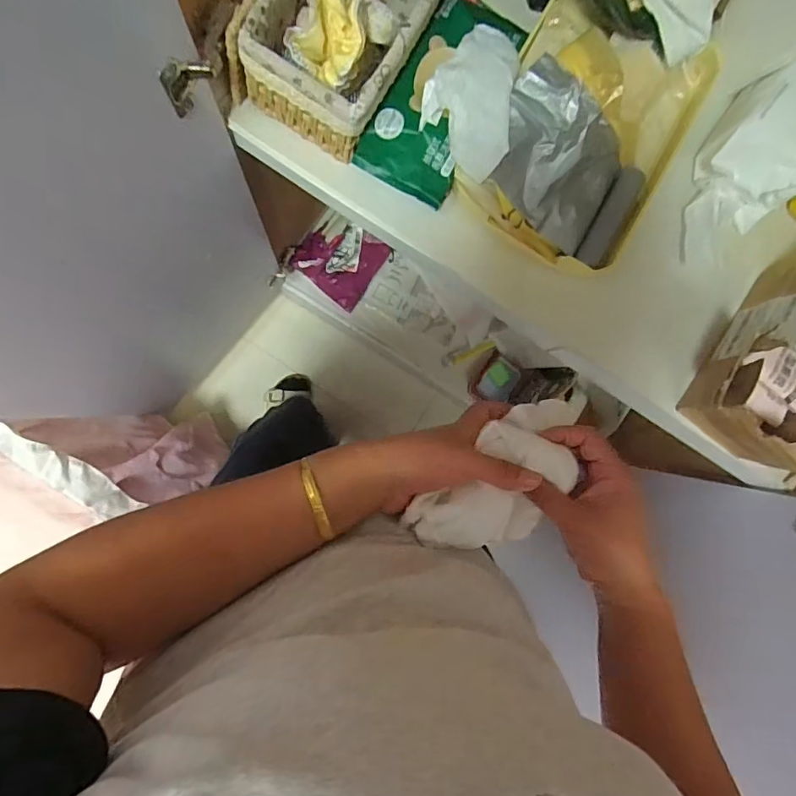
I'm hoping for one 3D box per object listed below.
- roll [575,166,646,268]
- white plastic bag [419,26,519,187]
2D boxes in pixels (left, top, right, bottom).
[{"bbox_3d":[0.227,-0.191,0.522,0.030,0.026,0.112,28,85,-6],"label":"roll"},{"bbox_3d":[0.067,-0.287,0.460,0.077,0.052,0.150,10,87,-7],"label":"white plastic bag"}]

